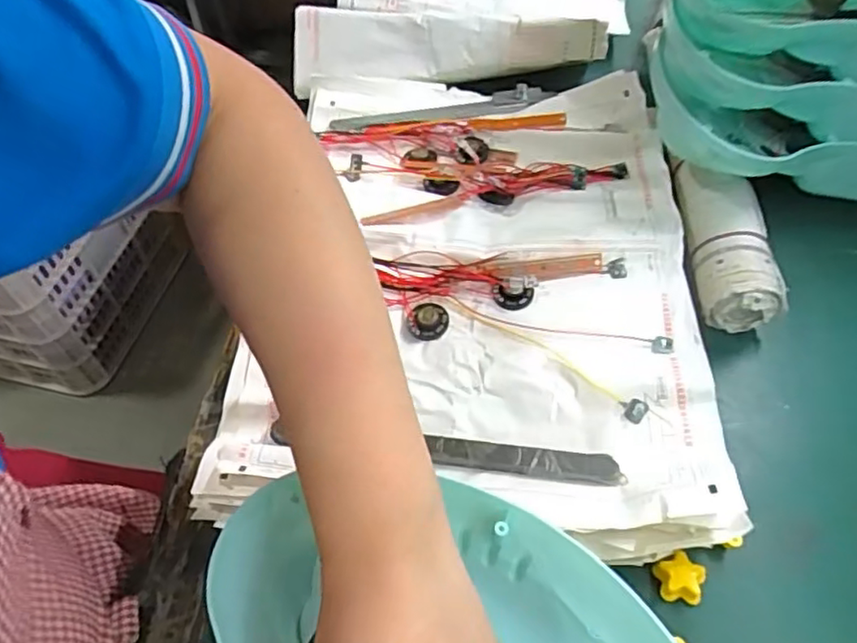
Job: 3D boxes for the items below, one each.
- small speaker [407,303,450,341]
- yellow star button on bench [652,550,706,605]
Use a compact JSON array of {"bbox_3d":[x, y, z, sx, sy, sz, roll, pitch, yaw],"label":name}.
[{"bbox_3d":[0.000,0.000,0.423,0.027,0.010,0.026,5,55,2],"label":"small speaker"},{"bbox_3d":[0.135,0.137,0.341,0.026,0.010,0.023,9,55,5],"label":"yellow star button on bench"}]

